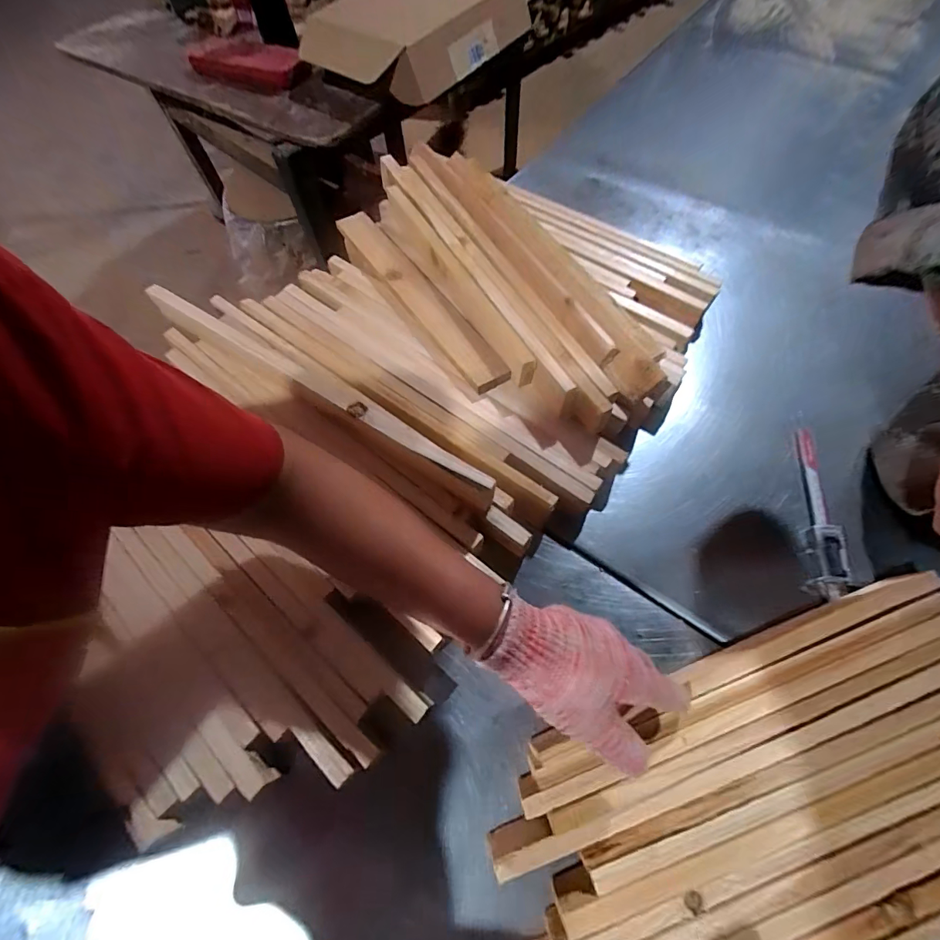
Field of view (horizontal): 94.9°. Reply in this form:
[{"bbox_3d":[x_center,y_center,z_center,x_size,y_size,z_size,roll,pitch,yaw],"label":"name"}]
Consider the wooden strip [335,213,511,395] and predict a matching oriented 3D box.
[{"bbox_3d":[-0.072,-0.240,0.588,0.050,0.020,0.374,-32,67,-14],"label":"wooden strip"}]

